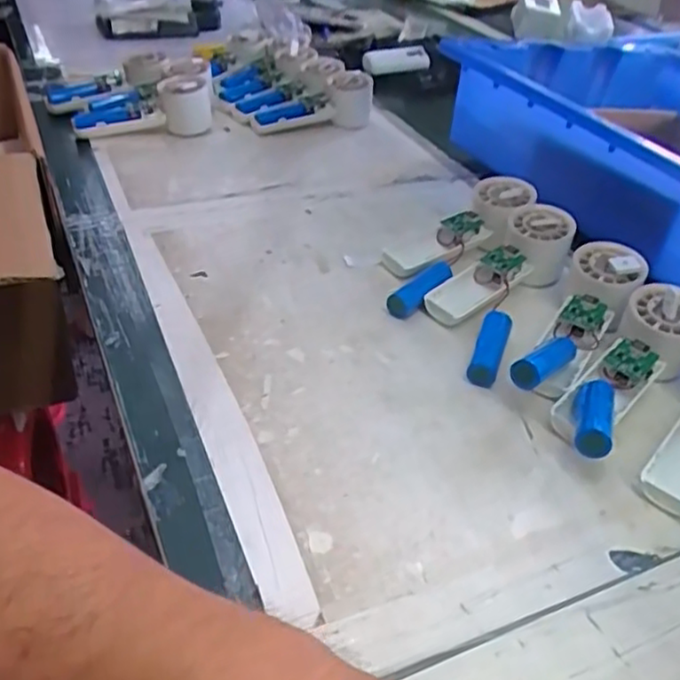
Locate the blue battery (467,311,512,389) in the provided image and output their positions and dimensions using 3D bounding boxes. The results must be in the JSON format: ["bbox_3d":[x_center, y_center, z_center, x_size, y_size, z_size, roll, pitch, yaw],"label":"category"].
[{"bbox_3d":[0.115,0.004,0.514,0.022,0.018,0.075,16,40,13],"label":"blue battery"}]

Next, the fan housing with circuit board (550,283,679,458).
[{"bbox_3d":[0.200,0.023,0.470,0.060,0.061,0.165,28,44,27],"label":"fan housing with circuit board"}]

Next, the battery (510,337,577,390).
[{"bbox_3d":[0.148,0.015,0.485,0.021,0.020,0.083,31,32,29],"label":"battery"}]

